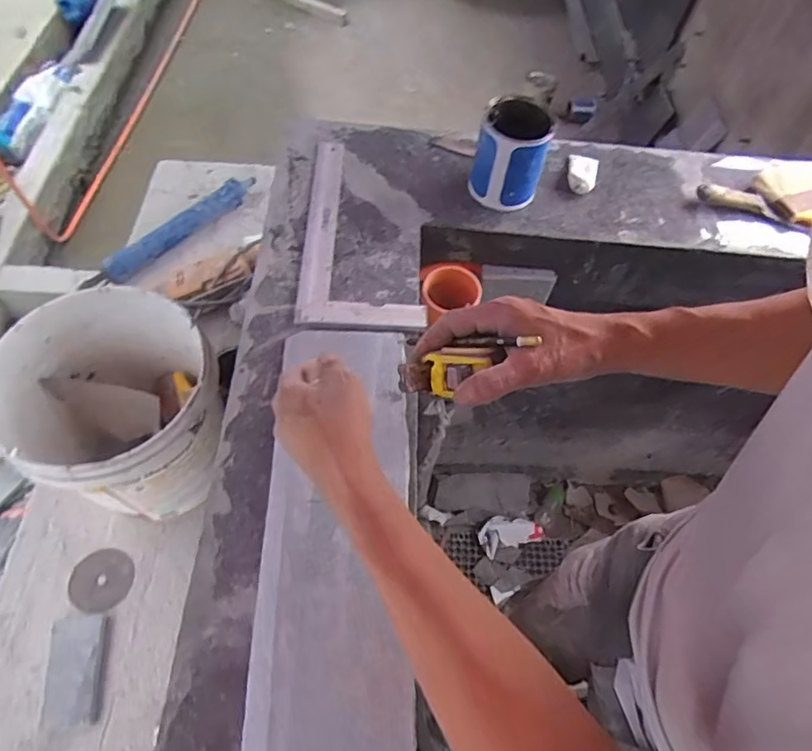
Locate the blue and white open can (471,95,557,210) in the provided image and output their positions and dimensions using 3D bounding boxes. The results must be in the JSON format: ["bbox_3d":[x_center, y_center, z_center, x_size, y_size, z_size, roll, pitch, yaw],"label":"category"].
[{"bbox_3d":[0.150,-0.319,0.791,0.097,0.116,0.099,2,60,-3],"label":"blue and white open can"}]

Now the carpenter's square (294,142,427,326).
[{"bbox_3d":[-0.067,-0.221,0.788,0.161,0.009,0.361,-1,55,-4],"label":"carpenter's square"}]

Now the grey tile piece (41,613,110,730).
[{"bbox_3d":[-0.521,0.460,0.854,0.091,0.014,0.151,-6,60,-7],"label":"grey tile piece"}]

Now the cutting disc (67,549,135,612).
[{"bbox_3d":[-0.517,0.347,0.925,0.101,0.008,0.097,4,61,-7],"label":"cutting disc"}]

